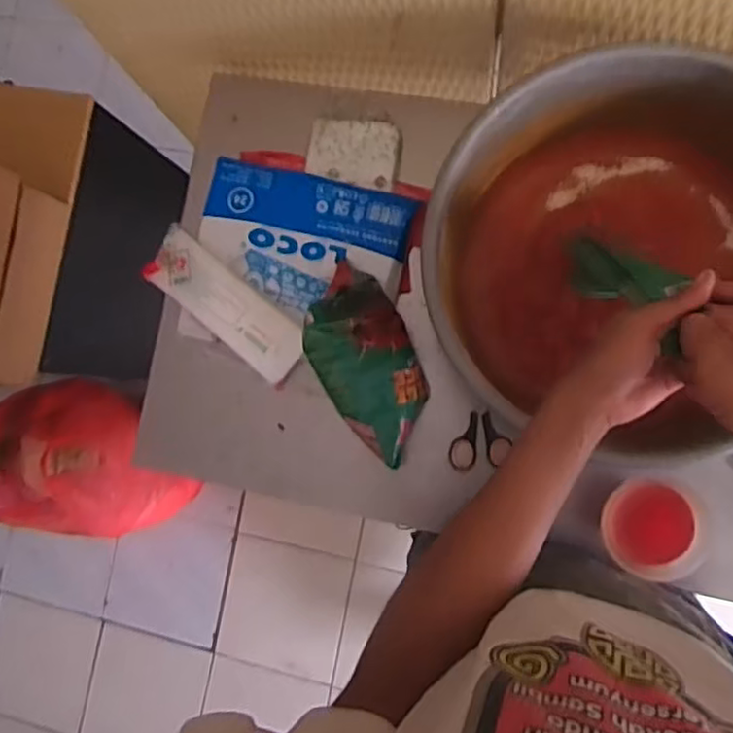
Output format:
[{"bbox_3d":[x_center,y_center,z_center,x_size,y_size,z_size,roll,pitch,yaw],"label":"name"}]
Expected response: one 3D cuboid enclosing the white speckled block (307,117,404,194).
[{"bbox_3d":[-0.016,-0.249,0.782,0.106,0.015,0.086,7,88,10],"label":"white speckled block"}]

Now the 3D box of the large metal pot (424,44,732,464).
[{"bbox_3d":[0.256,-0.088,0.680,0.361,0.206,0.377,0,87,10],"label":"large metal pot"}]

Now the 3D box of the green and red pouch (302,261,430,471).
[{"bbox_3d":[-0.003,-0.005,0.711,0.108,0.080,0.224,-27,83,7],"label":"green and red pouch"}]

